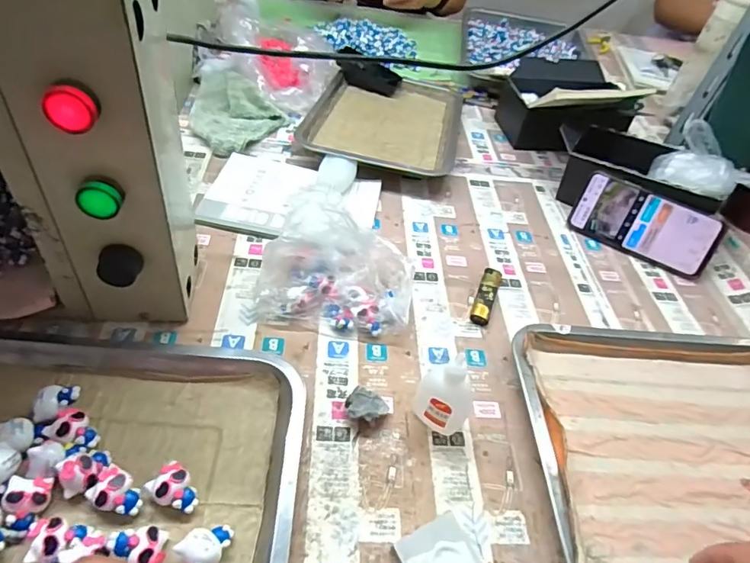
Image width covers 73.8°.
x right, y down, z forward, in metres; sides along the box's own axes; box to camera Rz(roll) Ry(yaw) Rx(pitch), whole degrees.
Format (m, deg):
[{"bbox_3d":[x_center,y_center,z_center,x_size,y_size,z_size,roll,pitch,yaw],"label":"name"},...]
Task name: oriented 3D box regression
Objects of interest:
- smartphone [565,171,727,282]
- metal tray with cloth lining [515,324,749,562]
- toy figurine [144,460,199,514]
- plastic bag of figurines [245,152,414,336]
[{"bbox_3d":[0.336,-0.072,0.623,0.165,0.079,0.007,26,13,17],"label":"smartphone"},{"bbox_3d":[0.287,0.147,0.417,0.308,0.026,0.255,4,46,-7],"label":"metal tray with cloth lining"},{"bbox_3d":[-0.137,0.143,0.342,0.032,0.021,0.024,35,51,22],"label":"toy figurine"},{"bbox_3d":[-0.037,-0.034,0.490,0.151,0.094,0.131,8,46,-4],"label":"plastic bag of figurines"}]

